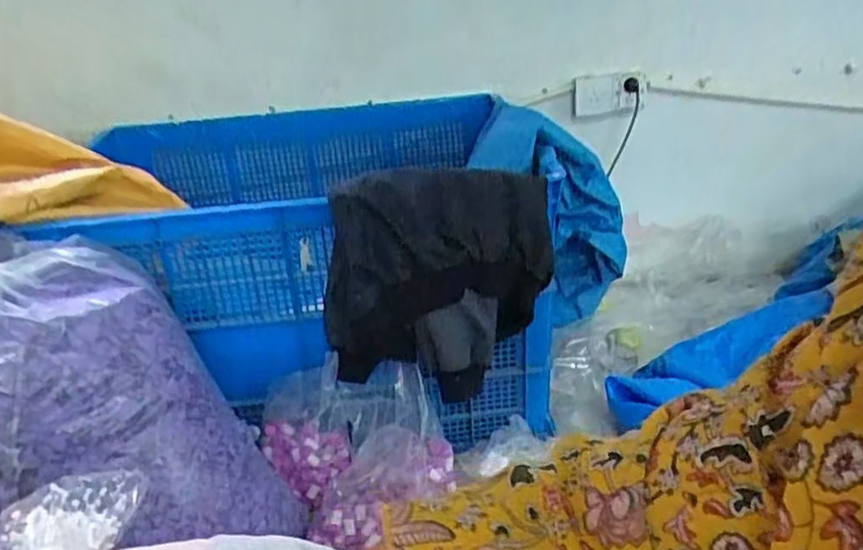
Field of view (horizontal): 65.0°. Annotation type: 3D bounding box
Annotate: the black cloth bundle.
[{"bbox_3d":[0.040,0.006,1.123,0.424,0.380,0.170,-12,28,-16],"label":"black cloth bundle"}]

